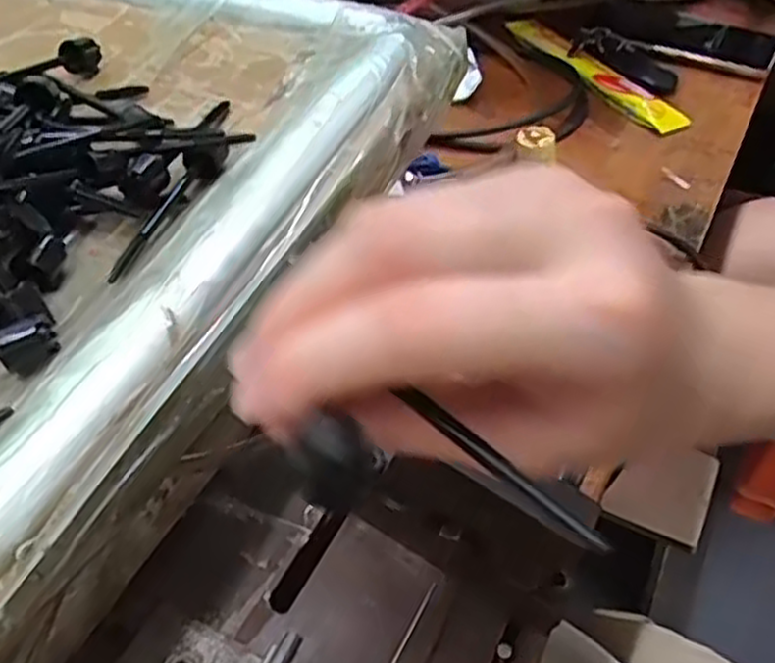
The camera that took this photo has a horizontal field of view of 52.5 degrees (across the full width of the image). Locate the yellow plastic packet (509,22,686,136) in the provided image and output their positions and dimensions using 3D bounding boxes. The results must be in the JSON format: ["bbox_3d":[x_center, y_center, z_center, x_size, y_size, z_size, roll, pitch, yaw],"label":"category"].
[{"bbox_3d":[0.171,-0.220,0.665,0.031,0.016,0.211,-21,49,-19],"label":"yellow plastic packet"}]

